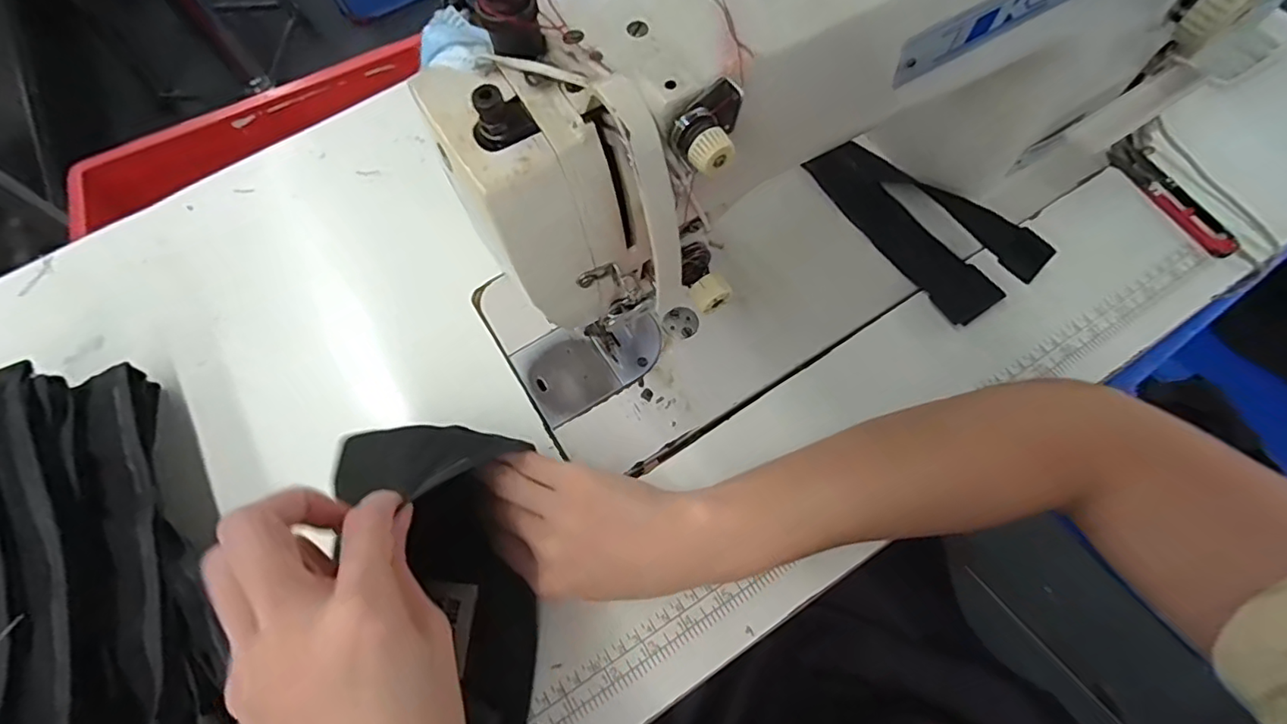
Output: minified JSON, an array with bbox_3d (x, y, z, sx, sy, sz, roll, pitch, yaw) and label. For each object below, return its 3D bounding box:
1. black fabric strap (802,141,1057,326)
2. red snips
[{"bbox_3d":[0.192,-0.104,0.400,0.064,0.032,0.156,-31,69,-9],"label":"black fabric strap"},{"bbox_3d":[0.373,-0.120,0.407,0.021,0.009,0.109,-18,67,-4],"label":"red snips"}]

